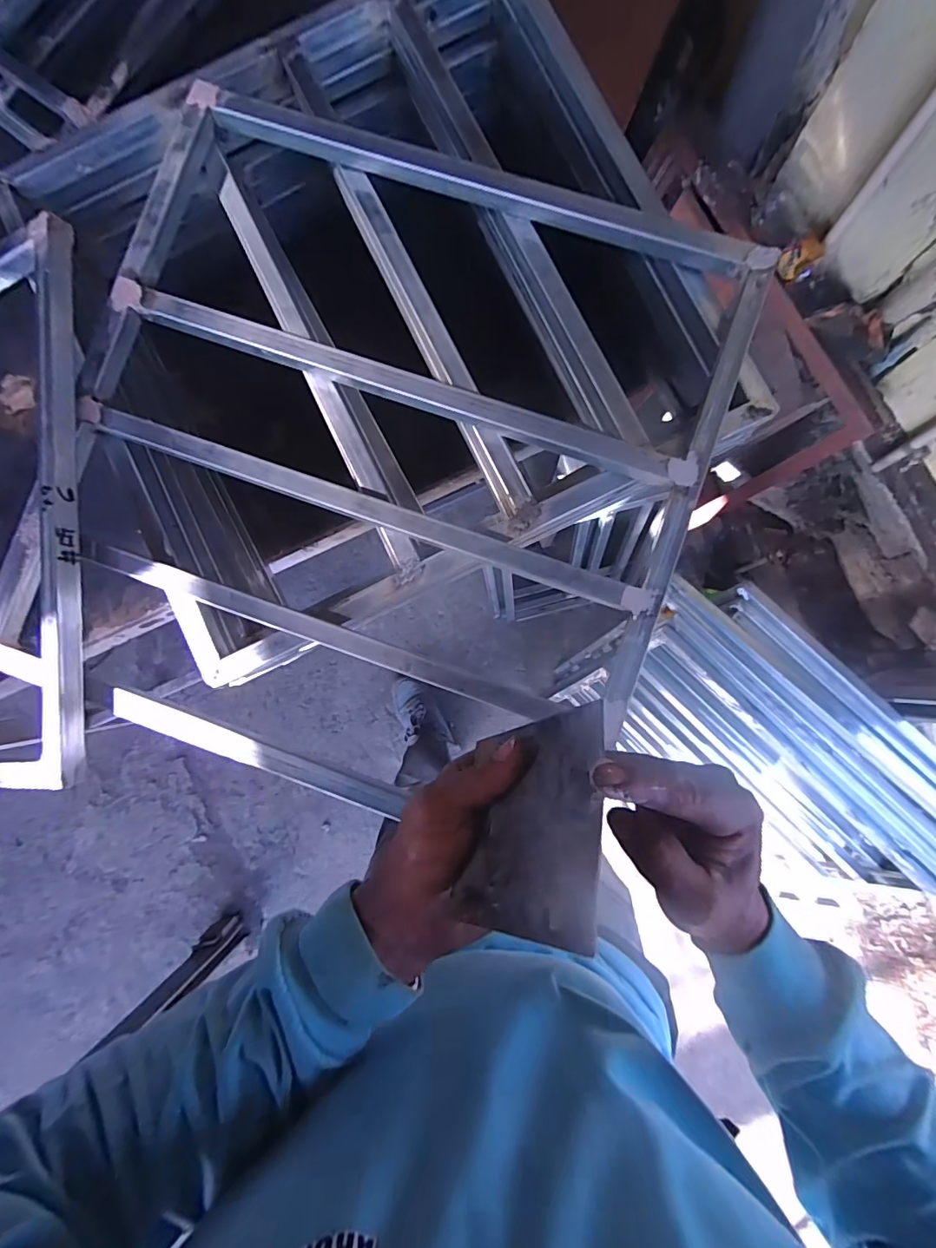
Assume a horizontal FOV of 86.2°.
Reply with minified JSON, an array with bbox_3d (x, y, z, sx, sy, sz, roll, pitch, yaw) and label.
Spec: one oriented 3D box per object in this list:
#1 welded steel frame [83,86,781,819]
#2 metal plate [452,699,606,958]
[{"bbox_3d":[-0.074,-0.162,0.432,0.540,0.037,0.553,19,87,6],"label":"welded steel frame"},{"bbox_3d":[0.035,0.103,0.267,0.081,0.118,0.004,-24,127,35],"label":"metal plate"}]

